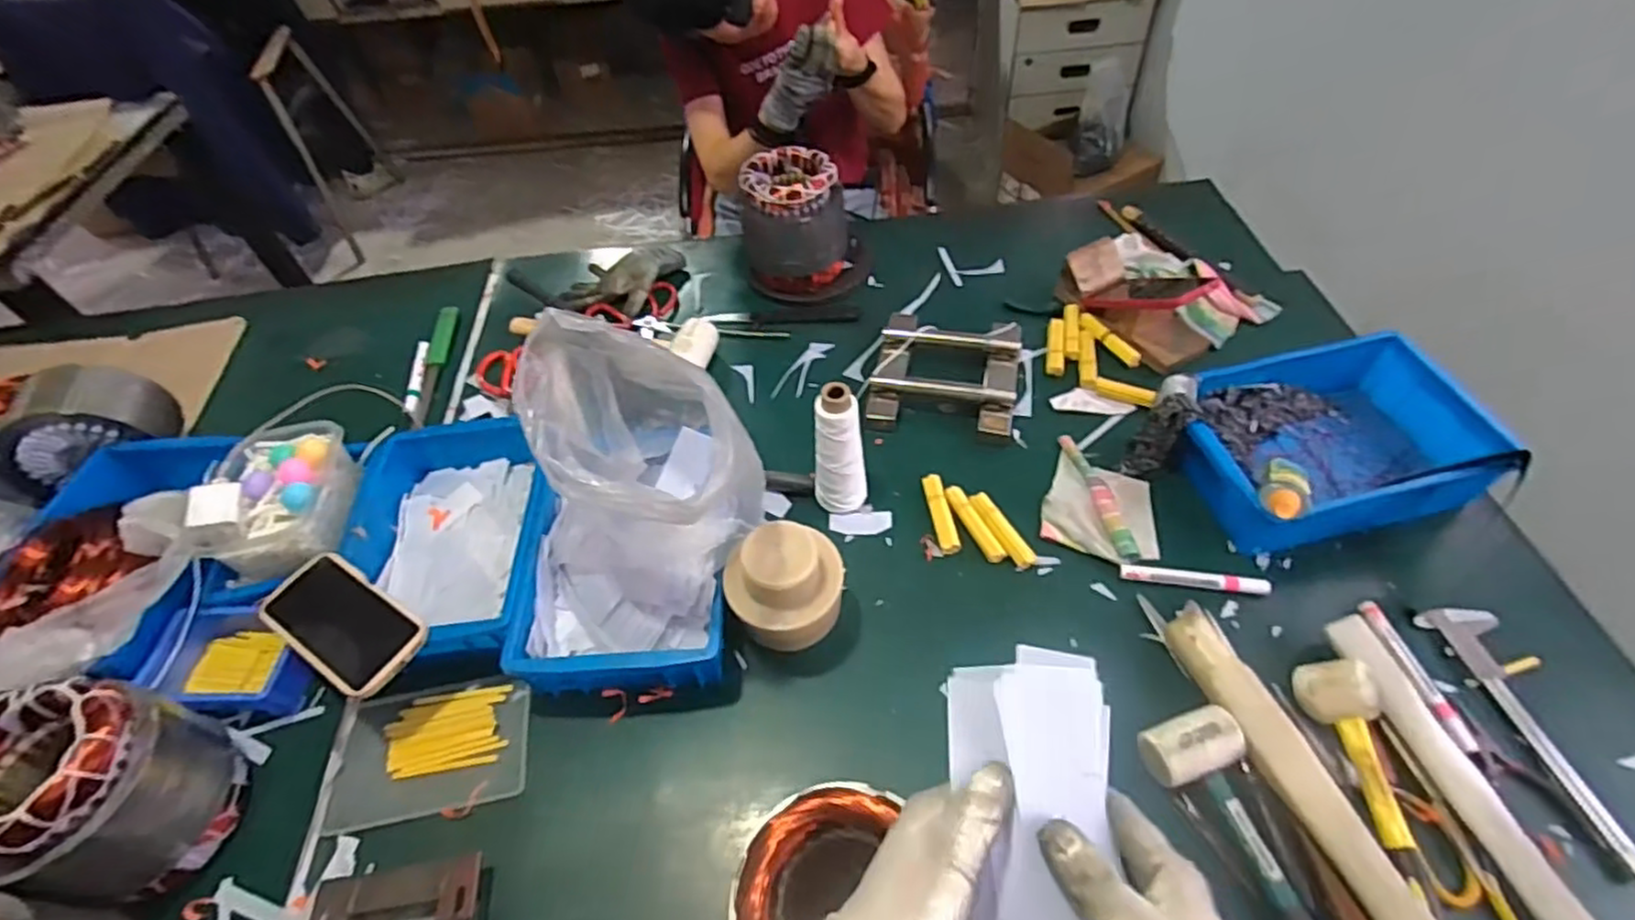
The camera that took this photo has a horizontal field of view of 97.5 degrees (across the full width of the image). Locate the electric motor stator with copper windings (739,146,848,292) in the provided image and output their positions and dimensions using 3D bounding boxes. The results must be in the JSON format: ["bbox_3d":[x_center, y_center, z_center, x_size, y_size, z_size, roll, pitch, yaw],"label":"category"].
[{"bbox_3d":[-0.033,-0.349,1.057,0.147,0.162,0.132,-5,52,0],"label":"electric motor stator with copper windings"}]

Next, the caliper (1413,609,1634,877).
[{"bbox_3d":[0.629,0.230,0.622,0.062,0.019,0.229,-9,53,-3],"label":"caliper"}]

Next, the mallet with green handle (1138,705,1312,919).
[{"bbox_3d":[0.360,0.336,0.549,0.076,0.045,0.285,-17,53,-8],"label":"mallet with green handle"}]

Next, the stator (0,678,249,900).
[{"bbox_3d":[-0.593,0.274,0.596,0.131,0.161,0.144,-2,53,3],"label":"stator"}]

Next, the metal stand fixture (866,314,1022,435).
[{"bbox_3d":[0.160,-0.116,0.929,0.193,0.047,0.192,8,54,10],"label":"metal stand fixture"}]

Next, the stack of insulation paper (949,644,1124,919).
[{"bbox_3d":[0.107,0.168,0.368,0.080,0.020,0.140,7,71,8],"label":"stack of insulation paper"}]

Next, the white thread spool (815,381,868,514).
[{"bbox_3d":[0.023,-0.003,0.776,0.050,0.178,0.048,-2,53,3],"label":"white thread spool"}]

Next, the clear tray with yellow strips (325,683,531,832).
[{"bbox_3d":[-0.365,0.275,0.685,0.174,0.017,0.117,-12,53,-4],"label":"clear tray with yellow strips"}]

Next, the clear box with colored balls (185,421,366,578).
[{"bbox_3d":[-0.576,0.033,0.769,0.114,0.075,0.164,-7,52,-1],"label":"clear box with colored balls"}]

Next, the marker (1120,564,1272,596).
[{"bbox_3d":[0.387,0.121,0.734,0.142,0.012,0.018,7,53,9],"label":"marker"}]

